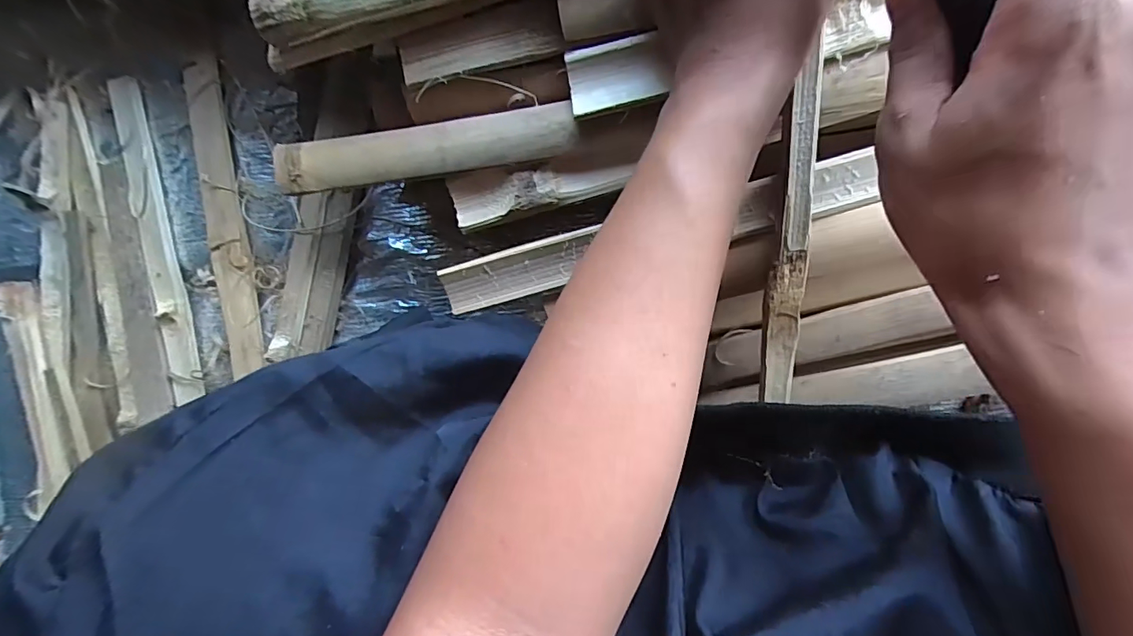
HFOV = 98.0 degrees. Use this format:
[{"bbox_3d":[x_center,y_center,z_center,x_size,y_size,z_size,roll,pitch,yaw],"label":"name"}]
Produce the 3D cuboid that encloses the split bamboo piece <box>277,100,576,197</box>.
[{"bbox_3d":[-0.087,-0.099,0.292,0.188,0.009,0.032,-4,104,12],"label":"split bamboo piece"}]

